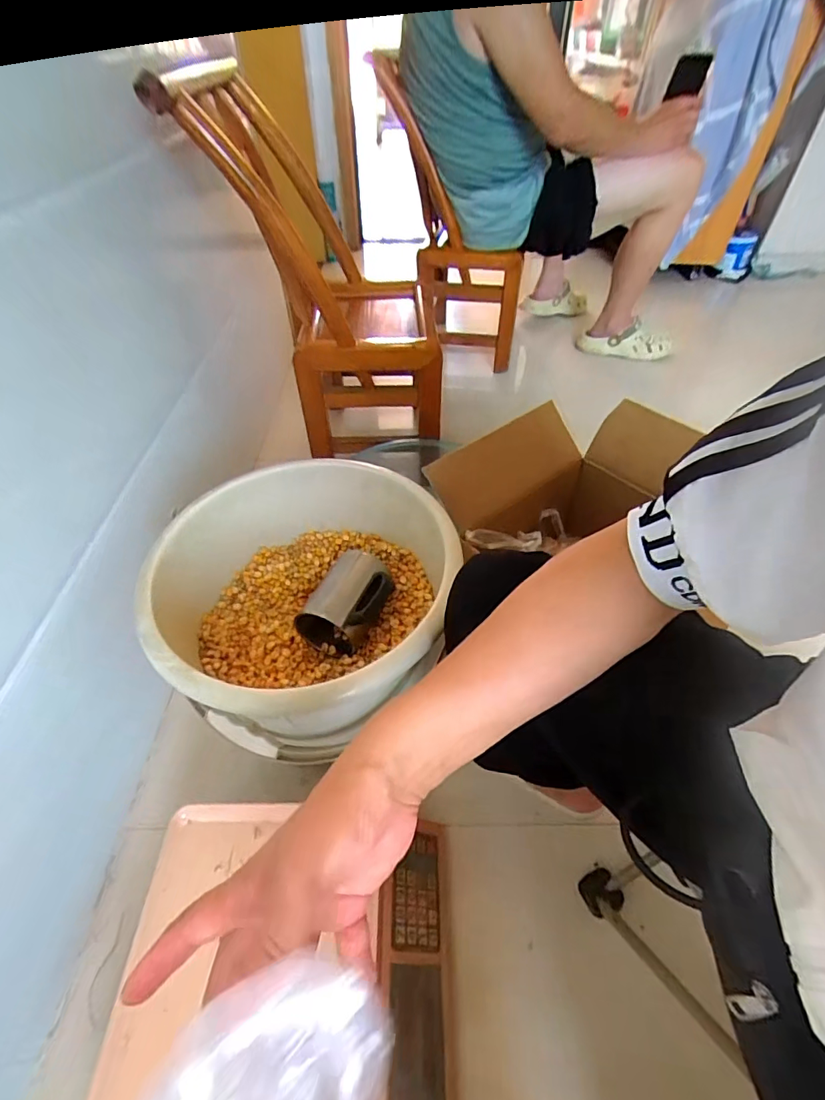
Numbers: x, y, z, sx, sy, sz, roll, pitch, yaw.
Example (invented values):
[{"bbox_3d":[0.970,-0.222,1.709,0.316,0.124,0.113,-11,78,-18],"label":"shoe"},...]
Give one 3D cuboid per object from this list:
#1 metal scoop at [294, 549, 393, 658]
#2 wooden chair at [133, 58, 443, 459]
[{"bbox_3d":[-0.076,0.071,0.598,0.083,0.088,0.116,28,54,23],"label":"metal scoop"},{"bbox_3d":[-0.163,-0.542,0.959,0.404,0.554,0.383,-5,48,-4],"label":"wooden chair"}]

